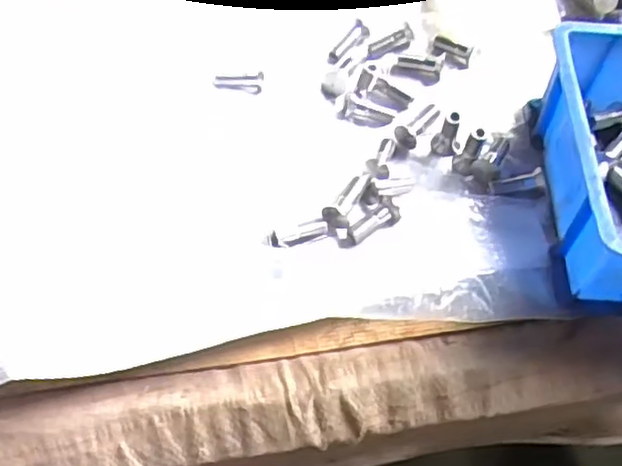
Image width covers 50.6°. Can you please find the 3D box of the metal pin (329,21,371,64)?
[{"bbox_3d":[0.027,-0.140,0.485,0.013,0.009,0.040,37,67,15],"label":"metal pin"}]

